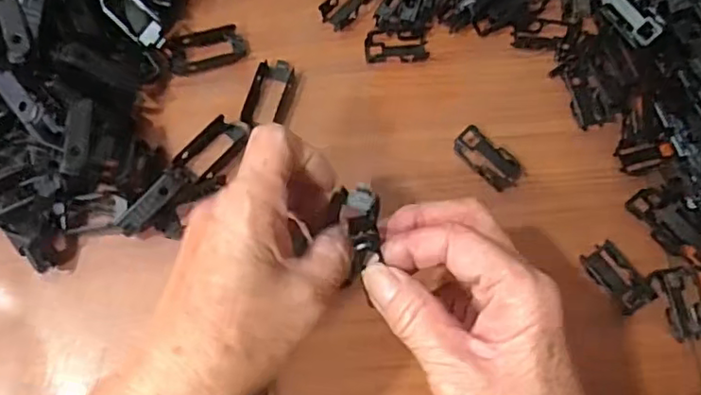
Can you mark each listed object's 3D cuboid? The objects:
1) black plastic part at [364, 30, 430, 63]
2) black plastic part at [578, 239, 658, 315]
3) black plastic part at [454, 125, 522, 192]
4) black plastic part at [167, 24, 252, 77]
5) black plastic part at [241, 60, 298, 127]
[{"bbox_3d":[0.030,-0.097,0.397,0.041,0.006,0.021,1,73,0],"label":"black plastic part"},{"bbox_3d":[0.152,0.046,0.350,0.021,0.012,0.041,-36,76,-11],"label":"black plastic part"},{"bbox_3d":[0.083,-0.024,0.370,0.021,0.011,0.043,-43,78,-12],"label":"black plastic part"},{"bbox_3d":[-0.092,-0.096,0.393,0.049,0.010,0.023,-15,73,-5],"label":"black plastic part"},{"bbox_3d":[-0.050,-0.067,0.386,0.026,0.009,0.044,15,73,4],"label":"black plastic part"}]

